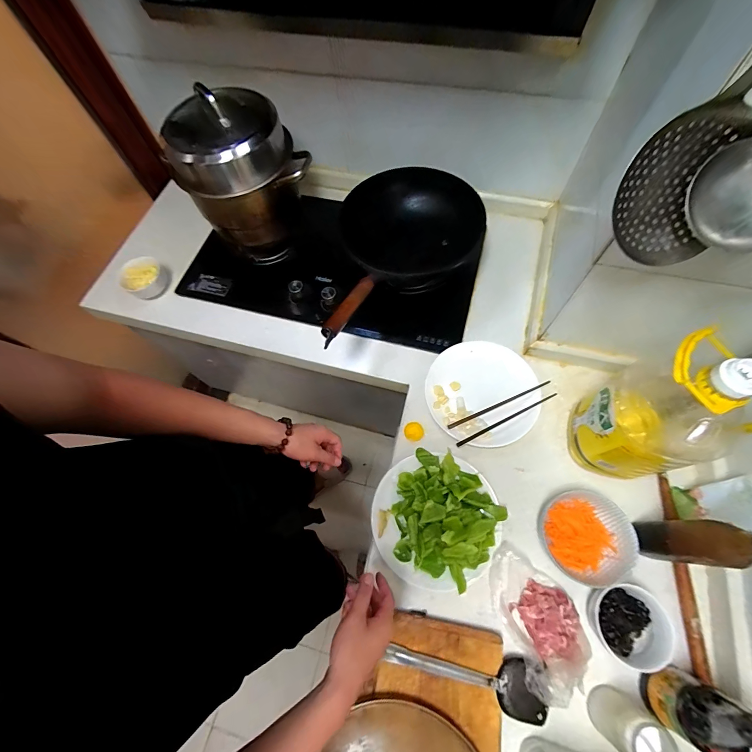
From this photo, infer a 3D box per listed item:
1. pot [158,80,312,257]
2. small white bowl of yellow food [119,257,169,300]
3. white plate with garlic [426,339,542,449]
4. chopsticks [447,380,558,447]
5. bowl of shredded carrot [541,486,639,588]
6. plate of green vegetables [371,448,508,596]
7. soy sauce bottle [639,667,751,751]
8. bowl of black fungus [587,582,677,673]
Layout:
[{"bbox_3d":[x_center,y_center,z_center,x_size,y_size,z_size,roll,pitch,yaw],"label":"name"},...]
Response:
[{"bbox_3d":[-0.317,-0.487,0.855,0.296,0.298,0.250,-20,67,-6],"label":"pot"},{"bbox_3d":[-0.645,-0.268,0.960,0.111,0.060,0.131,-32,69,-10],"label":"small white bowl of yellow food"},{"bbox_3d":[0.235,0.032,0.766,0.231,0.026,0.247,-1,67,2],"label":"white plate with garlic"},{"bbox_3d":[0.275,0.077,0.733,0.246,0.009,0.049,-22,67,-7],"label":"chopsticks"},{"bbox_3d":[0.379,0.281,0.615,0.140,0.060,0.140,-1,67,2],"label":"bowl of shredded carrot"},{"bbox_3d":[0.113,0.262,0.647,0.232,0.054,0.237,-1,67,2],"label":"plate of green vegetables"},{"bbox_3d":[0.448,0.453,0.444,0.080,0.202,0.079,-1,67,2],"label":"soy sauce bottle"},{"bbox_3d":[0.414,0.403,0.562,0.106,0.047,0.111,-1,67,2],"label":"bowl of black fungus"}]

